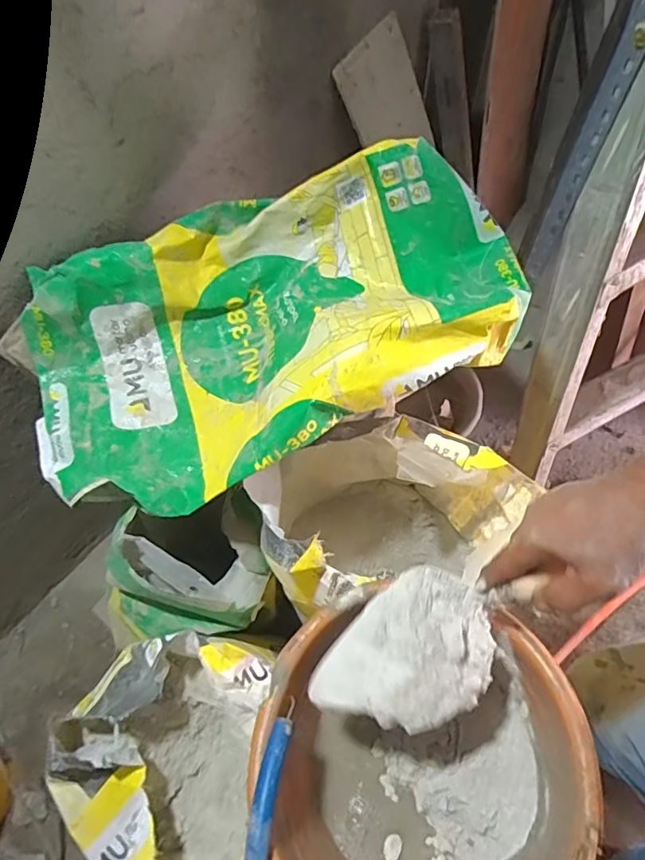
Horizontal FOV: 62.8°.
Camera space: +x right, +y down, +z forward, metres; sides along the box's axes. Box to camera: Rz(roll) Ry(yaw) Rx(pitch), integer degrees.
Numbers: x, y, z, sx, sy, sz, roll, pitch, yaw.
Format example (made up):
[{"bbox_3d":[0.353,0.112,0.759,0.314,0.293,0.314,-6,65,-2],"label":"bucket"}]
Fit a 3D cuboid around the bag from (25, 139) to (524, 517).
[{"bbox_3d":[-0.065,-0.142,0.664,0.622,0.136,0.359,-20,67,-6],"label":"bag"}]

